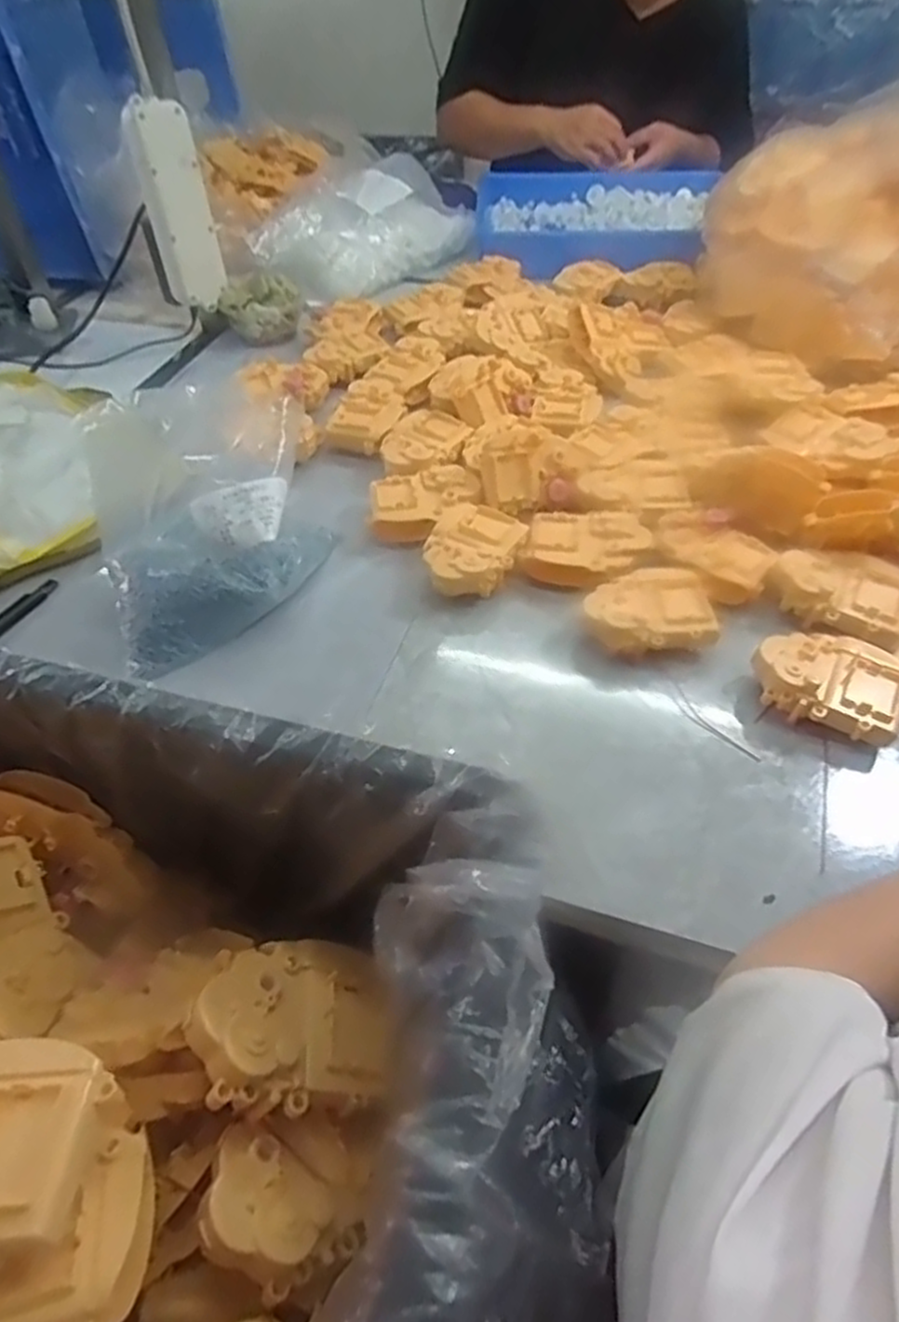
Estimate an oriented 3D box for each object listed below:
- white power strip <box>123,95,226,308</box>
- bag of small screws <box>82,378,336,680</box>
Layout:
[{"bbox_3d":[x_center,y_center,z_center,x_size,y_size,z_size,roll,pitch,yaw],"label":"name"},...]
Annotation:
[{"bbox_3d":[-0.283,-0.472,0.779,0.065,0.172,0.045,-16,50,-12],"label":"white power strip"},{"bbox_3d":[-0.189,-0.120,0.572,0.185,0.153,0.156,-25,52,-19],"label":"bag of small screws"}]

